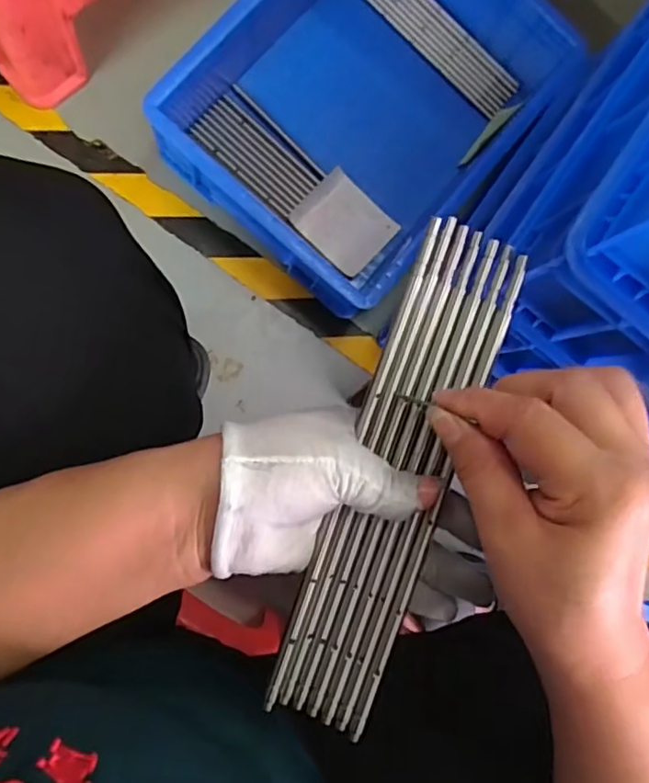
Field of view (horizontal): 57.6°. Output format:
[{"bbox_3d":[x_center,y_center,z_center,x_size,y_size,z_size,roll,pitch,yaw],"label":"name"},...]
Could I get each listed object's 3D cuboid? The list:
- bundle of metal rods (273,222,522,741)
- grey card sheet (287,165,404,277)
[{"bbox_3d":[0.035,0.044,0.290,0.051,0.007,0.251,18,93,-6],"label":"bundle of metal rods"},{"bbox_3d":[0.022,-0.198,0.697,0.086,0.021,0.107,-45,96,-9],"label":"grey card sheet"}]

